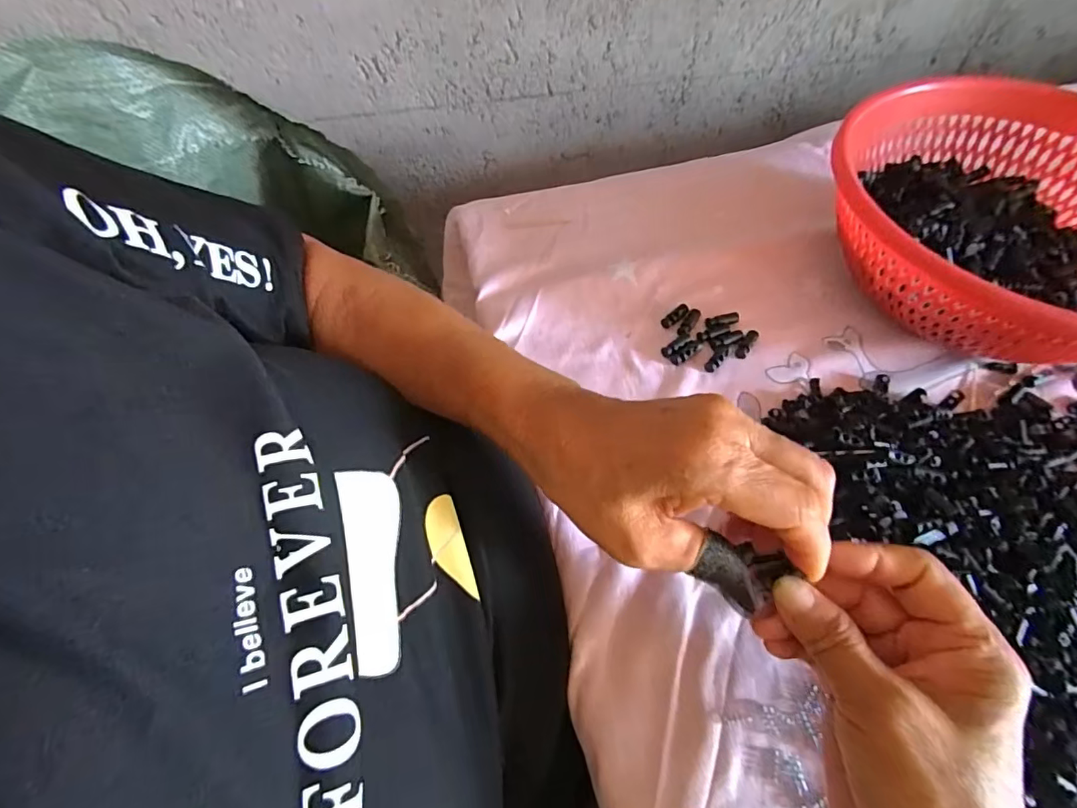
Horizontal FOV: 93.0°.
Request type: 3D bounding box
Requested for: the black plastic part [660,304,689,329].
[{"bbox_3d":[0.106,-0.068,0.398,0.025,0.004,0.009,-40,65,-6],"label":"black plastic part"}]

